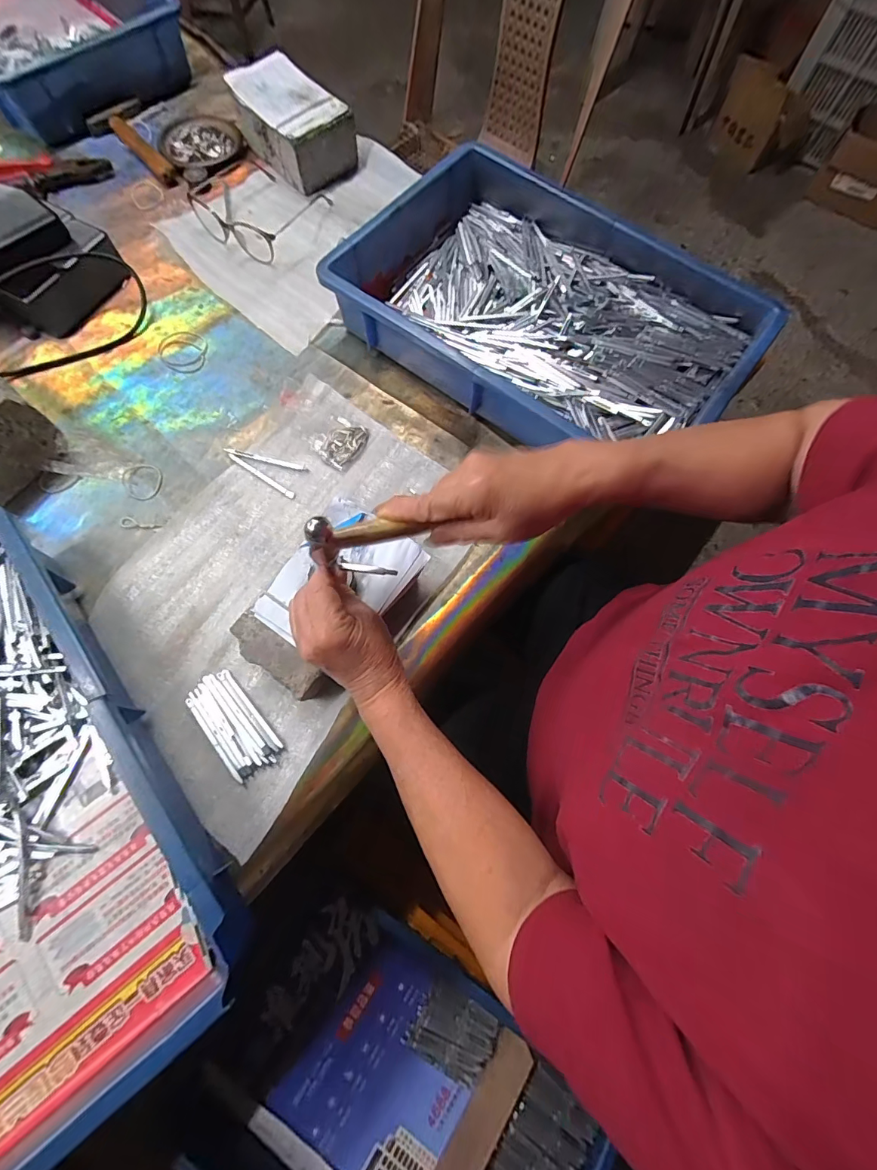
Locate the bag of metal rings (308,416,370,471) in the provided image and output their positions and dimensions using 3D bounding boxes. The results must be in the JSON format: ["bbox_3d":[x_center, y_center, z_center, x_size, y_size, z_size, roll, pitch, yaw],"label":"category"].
[{"bbox_3d":[-0.107,-0.161,0.490,0.048,0.019,0.060,43,75,12],"label":"bag of metal rings"}]

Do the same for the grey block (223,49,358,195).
[{"bbox_3d":[-0.199,-0.639,0.608,0.103,0.071,0.154,-40,77,-14],"label":"grey block"}]

